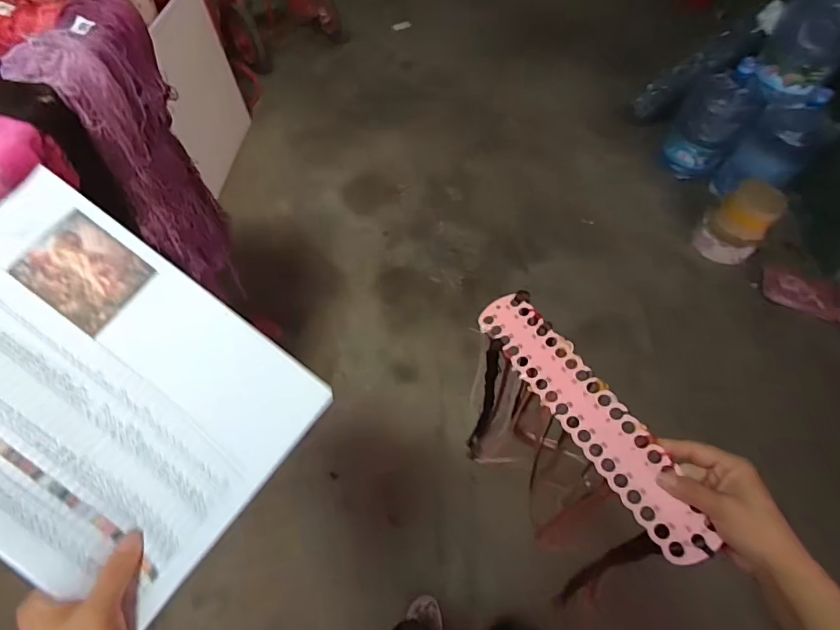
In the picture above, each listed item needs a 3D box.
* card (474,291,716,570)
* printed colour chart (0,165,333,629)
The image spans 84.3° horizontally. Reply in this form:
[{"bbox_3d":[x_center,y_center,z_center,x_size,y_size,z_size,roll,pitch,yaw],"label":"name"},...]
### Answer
[{"bbox_3d":[0.159,0.089,0.449,0.055,0.006,0.288,-36,59,-1],"label":"card"},{"bbox_3d":[-0.239,0.048,0.336,0.290,0.031,0.204,38,72,2],"label":"printed colour chart"}]

